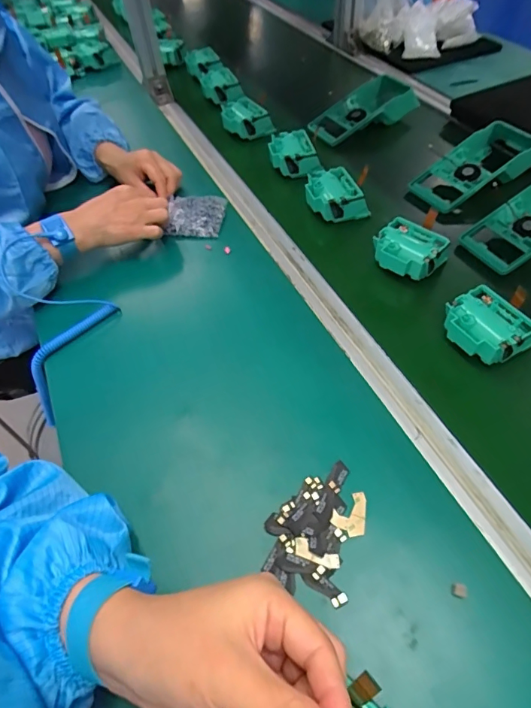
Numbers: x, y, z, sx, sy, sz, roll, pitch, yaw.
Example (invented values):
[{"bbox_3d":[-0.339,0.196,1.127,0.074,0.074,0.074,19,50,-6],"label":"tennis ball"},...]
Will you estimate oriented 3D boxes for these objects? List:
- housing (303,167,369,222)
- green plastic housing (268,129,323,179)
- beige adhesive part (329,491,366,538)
[{"bbox_3d":[0.099,-0.226,0.621,0.077,0.047,0.078,-15,52,-7],"label":"housing"},{"bbox_3d":[0.046,-0.322,0.697,0.073,0.033,0.082,-12,52,-5],"label":"green plastic housing"},{"bbox_3d":[0.070,0.133,0.363,0.028,0.004,0.037,8,53,11],"label":"beige adhesive part"}]

